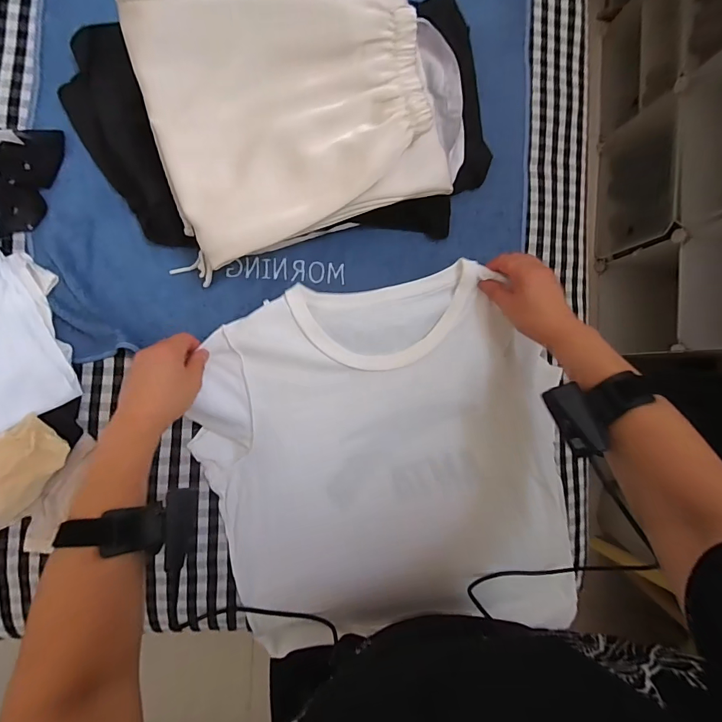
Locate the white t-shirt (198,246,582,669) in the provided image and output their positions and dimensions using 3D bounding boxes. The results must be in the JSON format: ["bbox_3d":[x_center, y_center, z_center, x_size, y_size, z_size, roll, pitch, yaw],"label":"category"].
[{"bbox_3d":[0.047,0.148,0.510,0.455,0.067,0.484,-8,96,-4],"label":"white t-shirt"}]

